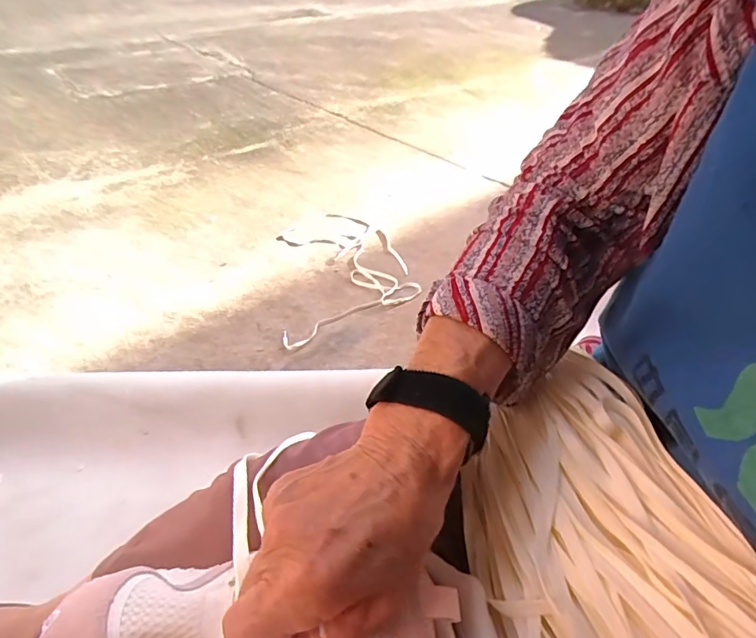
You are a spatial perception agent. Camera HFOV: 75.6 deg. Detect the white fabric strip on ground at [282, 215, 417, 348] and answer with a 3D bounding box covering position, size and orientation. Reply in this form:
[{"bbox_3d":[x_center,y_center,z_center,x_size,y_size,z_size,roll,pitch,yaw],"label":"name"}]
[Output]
[{"bbox_3d":[-0.081,-0.138,1.204,0.291,0.018,0.566,-4,40,-8],"label":"white fabric strip on ground"}]

